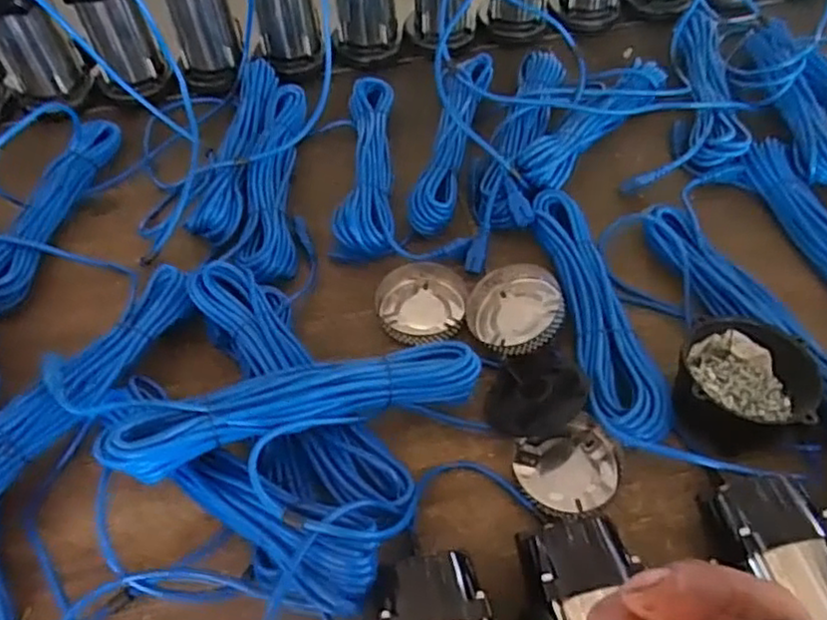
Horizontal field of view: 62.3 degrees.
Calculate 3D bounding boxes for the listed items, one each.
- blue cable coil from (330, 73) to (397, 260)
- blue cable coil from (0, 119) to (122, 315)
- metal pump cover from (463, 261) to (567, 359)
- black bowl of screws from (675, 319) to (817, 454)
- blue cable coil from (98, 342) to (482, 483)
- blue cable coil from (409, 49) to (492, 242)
[{"bbox_3d":[-0.062,-0.206,0.934,0.082,0.038,0.347,-1,52,3],"label":"blue cable coil"},{"bbox_3d":[-0.487,-0.136,0.915,0.070,0.044,0.339,4,52,6],"label":"blue cable coil"},{"bbox_3d":[0.116,0.001,0.768,0.103,0.026,0.109,-47,50,-4],"label":"metal pump cover"},{"bbox_3d":[0.328,0.071,0.682,0.119,0.074,0.129,-2,52,2],"label":"black bowl of screws"},{"bbox_3d":[-0.108,0.087,0.652,0.358,0.066,0.063,-16,53,-9],"label":"blue cable coil"},{"bbox_3d":[0.055,-0.255,0.942,0.058,0.051,0.346,9,53,10],"label":"blue cable coil"}]

